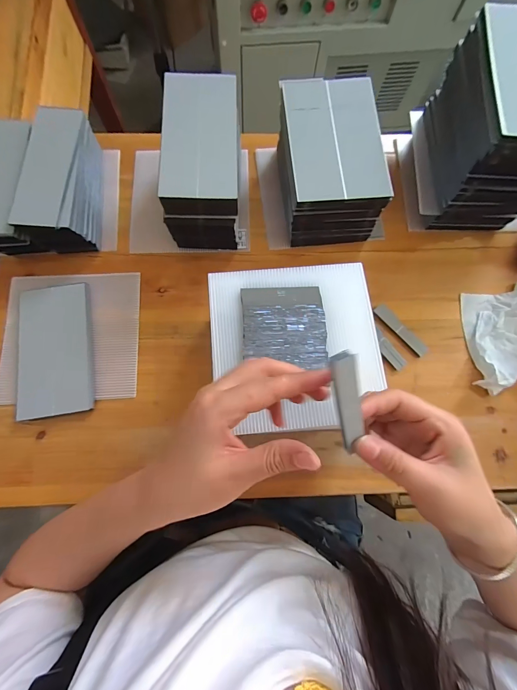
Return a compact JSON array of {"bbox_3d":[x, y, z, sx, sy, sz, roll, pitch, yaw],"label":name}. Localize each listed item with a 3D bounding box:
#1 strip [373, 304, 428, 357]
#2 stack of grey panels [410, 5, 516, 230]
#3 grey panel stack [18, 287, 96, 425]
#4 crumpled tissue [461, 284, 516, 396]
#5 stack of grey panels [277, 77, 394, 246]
[{"bbox_3d":[0.183,-0.020,0.404,0.020,0.006,0.081,-41,81,-10],"label":"strip"},{"bbox_3d":[0.279,-0.251,0.385,0.119,0.165,0.167,-1,77,-2],"label":"stack of grey panels"},{"bbox_3d":[-0.243,0.006,0.379,0.082,0.014,0.156,-9,77,-4],"label":"grey panel stack"},{"bbox_3d":[0.320,-0.012,0.398,0.104,0.030,0.131,-4,77,-3],"label":"crumpled tissue"},{"bbox_3d":[0.085,-0.221,0.400,0.113,0.098,0.166,-4,77,-3],"label":"stack of grey panels"}]

